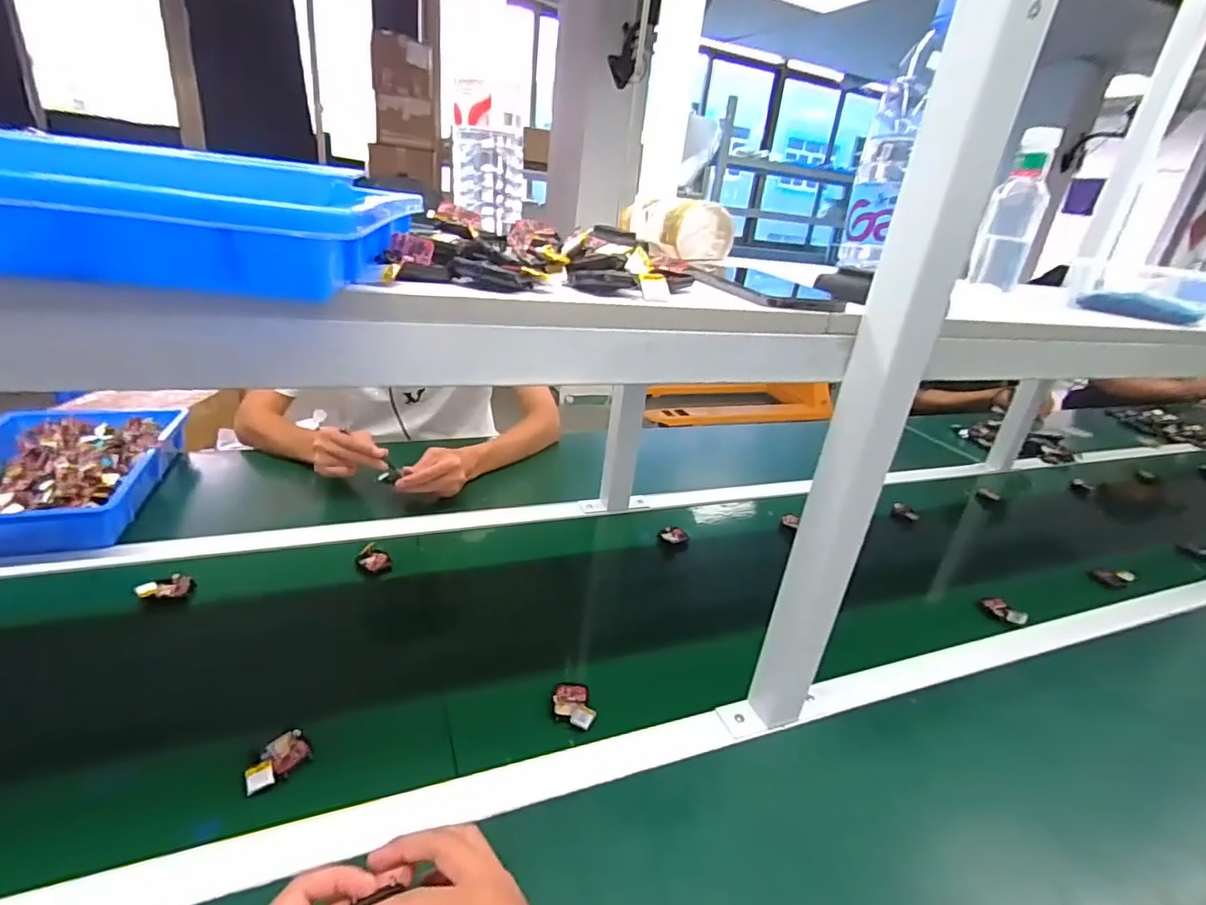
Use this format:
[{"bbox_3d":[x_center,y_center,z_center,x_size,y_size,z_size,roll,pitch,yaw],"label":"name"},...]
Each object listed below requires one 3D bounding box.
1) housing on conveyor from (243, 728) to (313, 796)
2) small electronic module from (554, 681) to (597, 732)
[{"bbox_3d":[-0.284,0.268,0.493,0.037,0.018,0.058,20,28,26],"label":"housing on conveyor"},{"bbox_3d":[-0.030,0.260,0.580,0.039,0.019,0.064,-1,26,-16],"label":"small electronic module"}]

